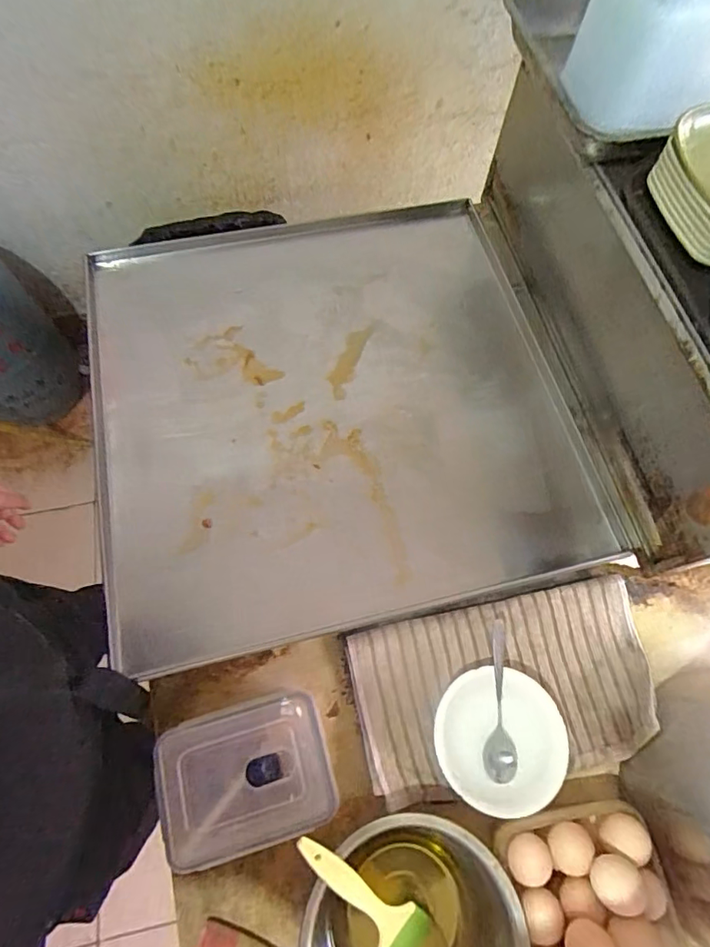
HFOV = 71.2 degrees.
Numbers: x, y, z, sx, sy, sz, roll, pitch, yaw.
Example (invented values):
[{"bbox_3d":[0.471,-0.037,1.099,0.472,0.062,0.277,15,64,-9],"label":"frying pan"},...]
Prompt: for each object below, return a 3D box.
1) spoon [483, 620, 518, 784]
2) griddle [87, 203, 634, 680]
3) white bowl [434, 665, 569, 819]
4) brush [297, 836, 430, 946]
[{"bbox_3d":[0.162,0.246,0.540,0.033,0.024,0.158,8,68,2],"label":"spoon"},{"bbox_3d":[-0.026,-0.100,0.683,0.611,0.047,0.597,-12,69,-6],"label":"griddle"},{"bbox_3d":[0.154,0.285,0.536,0.129,0.042,0.133,0,68,-1],"label":"white bowl"},{"bbox_3d":[0.009,0.396,0.460,0.047,0.017,0.191,-43,107,-16],"label":"brush"}]

